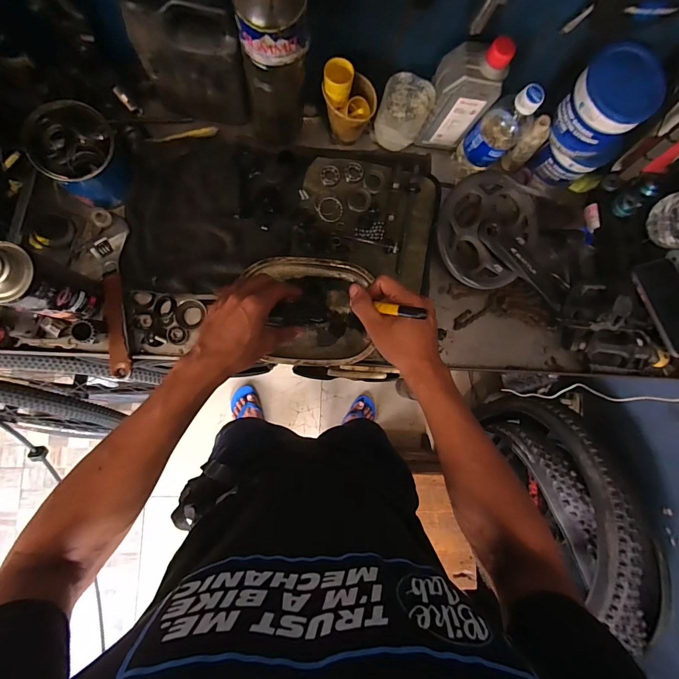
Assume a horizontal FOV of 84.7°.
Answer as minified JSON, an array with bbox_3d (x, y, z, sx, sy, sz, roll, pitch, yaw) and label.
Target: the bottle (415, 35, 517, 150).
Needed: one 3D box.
[{"bbox_3d":[0.171,-0.348,0.535,0.079,0.170,0.054,2,86,-9],"label":"bottle"}]

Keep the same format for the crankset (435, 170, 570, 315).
[{"bbox_3d":[0.271,-0.158,0.603,0.244,0.046,0.167,20,84,-7],"label":"crankset"}]

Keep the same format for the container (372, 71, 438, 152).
[{"bbox_3d":[0.092,-0.336,0.566,0.069,0.094,0.066,1,86,-9],"label":"container"}]

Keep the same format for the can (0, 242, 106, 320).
[{"bbox_3d":[-0.349,-0.062,0.438,0.063,0.179,0.066,4,86,-9],"label":"can"}]

